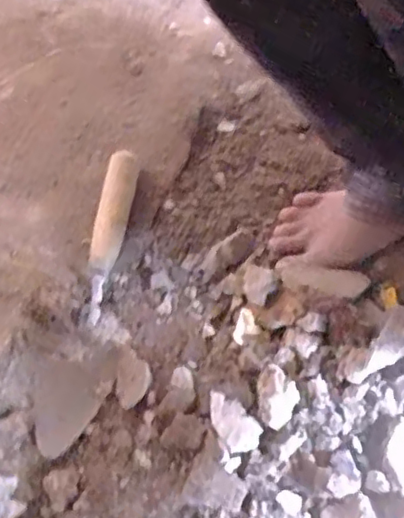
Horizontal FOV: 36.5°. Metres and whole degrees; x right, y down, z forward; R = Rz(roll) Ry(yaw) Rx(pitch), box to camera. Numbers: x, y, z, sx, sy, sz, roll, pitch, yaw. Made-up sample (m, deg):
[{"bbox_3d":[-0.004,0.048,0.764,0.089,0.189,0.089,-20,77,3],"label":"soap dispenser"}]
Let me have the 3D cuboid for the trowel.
[{"bbox_3d":[-0.101,0.036,0.618,0.071,0.061,0.307,14,63,9],"label":"trowel"}]

